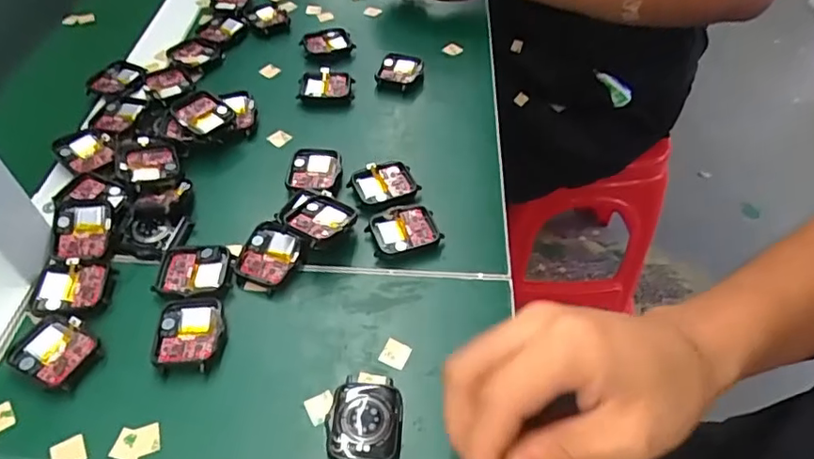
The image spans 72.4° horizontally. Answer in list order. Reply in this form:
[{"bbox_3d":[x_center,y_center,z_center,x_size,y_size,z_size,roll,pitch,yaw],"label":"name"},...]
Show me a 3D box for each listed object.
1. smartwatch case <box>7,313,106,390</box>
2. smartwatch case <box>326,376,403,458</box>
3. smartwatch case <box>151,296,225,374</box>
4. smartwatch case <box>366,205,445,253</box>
[{"bbox_3d":[-0.200,0.068,0.317,0.049,0.008,0.036,18,53,12],"label":"smartwatch case"},{"bbox_3d":[-0.022,0.102,0.294,0.038,0.013,0.047,4,51,1],"label":"smartwatch case"},{"bbox_3d":[-0.126,0.061,0.325,0.038,0.007,0.044,-3,51,-5],"label":"smartwatch case"},{"bbox_3d":[-0.002,0.001,0.380,0.046,0.009,0.036,-13,53,-12],"label":"smartwatch case"}]

